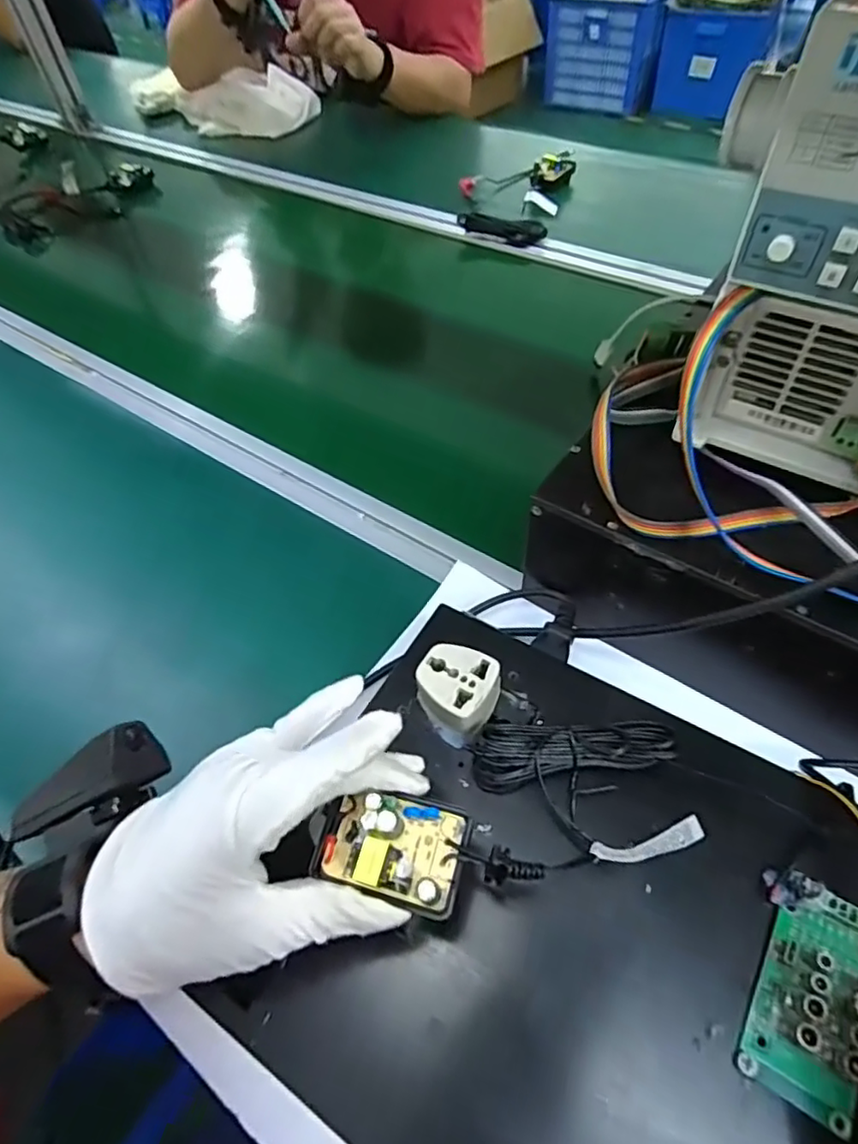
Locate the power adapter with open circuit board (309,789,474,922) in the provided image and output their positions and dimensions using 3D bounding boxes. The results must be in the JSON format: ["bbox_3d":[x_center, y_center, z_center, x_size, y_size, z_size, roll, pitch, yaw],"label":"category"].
[{"bbox_3d":[-0.015,0.106,0.239,0.058,0.015,0.039,13,56,14],"label":"power adapter with open circuit board"}]

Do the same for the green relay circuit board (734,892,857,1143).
[{"bbox_3d":[0.154,0.167,0.240,0.039,0.018,0.075,25,60,21],"label":"green relay circuit board"}]

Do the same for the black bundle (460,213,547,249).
[{"bbox_3d":[0.086,-0.418,0.745,0.113,0.025,0.022,19,58,18],"label":"black bundle"}]

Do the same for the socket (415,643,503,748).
[{"bbox_3d":[0.014,0.063,0.320,0.038,0.033,0.039,20,59,19],"label":"socket"}]

